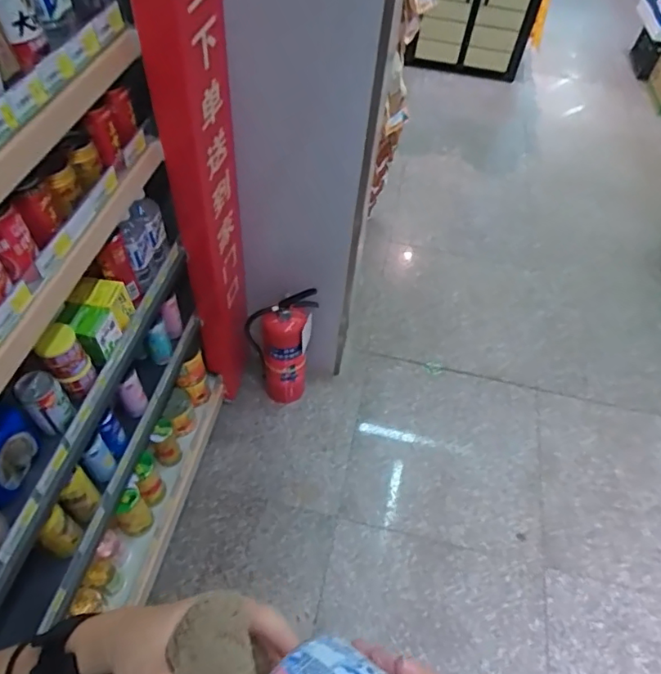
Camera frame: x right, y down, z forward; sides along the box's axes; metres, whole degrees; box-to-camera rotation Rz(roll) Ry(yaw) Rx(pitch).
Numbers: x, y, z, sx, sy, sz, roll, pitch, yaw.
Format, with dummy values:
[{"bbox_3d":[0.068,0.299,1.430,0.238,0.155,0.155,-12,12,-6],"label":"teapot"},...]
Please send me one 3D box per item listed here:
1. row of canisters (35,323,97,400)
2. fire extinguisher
[{"bbox_3d":[-0.450,0.045,0.907,0.063,0.134,0.055,-31,42,-25],"label":"row of canisters"},{"bbox_3d":[-0.147,0.031,1.625,0.195,0.453,0.136,-7,55,-10],"label":"fire extinguisher"}]

